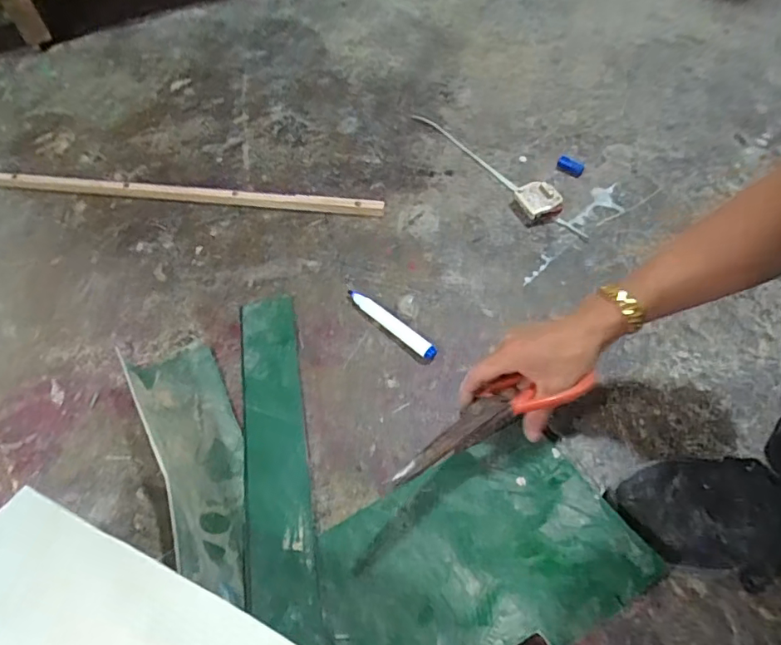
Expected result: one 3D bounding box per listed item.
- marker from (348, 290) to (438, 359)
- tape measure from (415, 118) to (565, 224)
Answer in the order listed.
[{"bbox_3d":[0.001,0.000,0.595,0.131,0.013,0.018,37,67,22],"label":"marker"},{"bbox_3d":[0.135,-0.242,0.735,0.056,0.027,0.294,-30,62,-16],"label":"tape measure"}]

